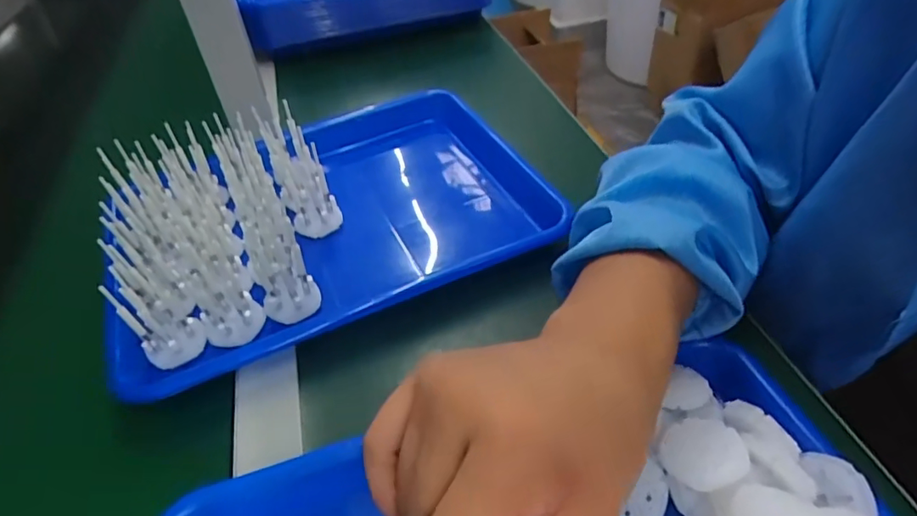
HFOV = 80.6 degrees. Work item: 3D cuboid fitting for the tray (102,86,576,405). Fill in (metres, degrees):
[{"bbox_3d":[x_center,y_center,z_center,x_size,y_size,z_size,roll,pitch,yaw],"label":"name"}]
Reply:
[{"bbox_3d":[-0.100,-0.054,0.442,0.338,0.073,0.262,-20,46,-15],"label":"tray"}]

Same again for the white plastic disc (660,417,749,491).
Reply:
[{"bbox_3d":[0.118,0.094,0.262,0.037,0.004,0.038,-12,35,8],"label":"white plastic disc"}]

